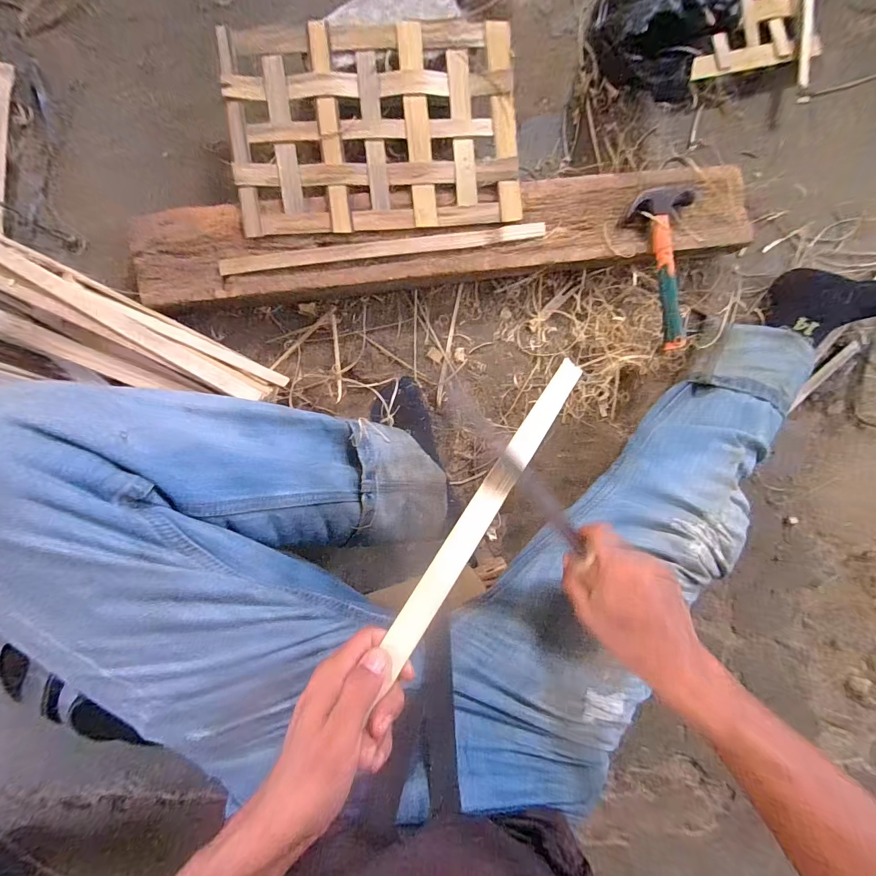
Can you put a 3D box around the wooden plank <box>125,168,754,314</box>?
[{"bbox_3d":[0.034,-0.272,0.529,0.816,0.062,0.113,-9,96,-6],"label":"wooden plank"}]

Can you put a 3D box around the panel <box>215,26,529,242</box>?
[{"bbox_3d":[-0.075,-0.380,0.483,0.347,0.014,0.219,-7,100,-7],"label":"panel"}]

